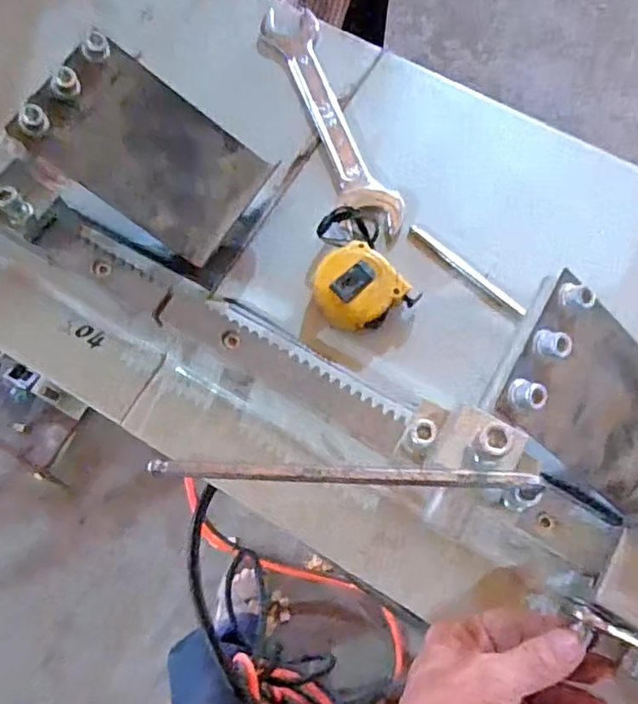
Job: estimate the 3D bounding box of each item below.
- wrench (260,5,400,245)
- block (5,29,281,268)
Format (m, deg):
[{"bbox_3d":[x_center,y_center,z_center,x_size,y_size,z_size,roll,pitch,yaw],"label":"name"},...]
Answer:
[{"bbox_3d":[0.008,-0.198,0.517,0.054,0.011,0.247,-20,73,-5],"label":"wrench"},{"bbox_3d":[-0.120,-0.143,0.434,0.153,0.016,0.099,36,75,-14],"label":"block"}]

